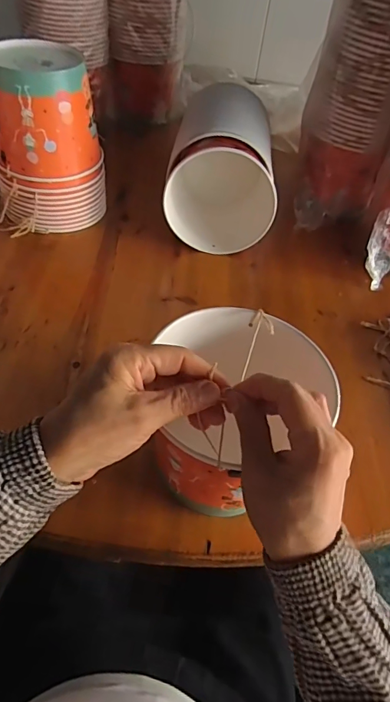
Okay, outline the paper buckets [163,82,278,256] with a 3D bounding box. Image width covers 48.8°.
[{"bbox_3d":[0.049,-0.302,0.716,0.154,0.164,0.248,8,48,0],"label":"paper buckets"}]

